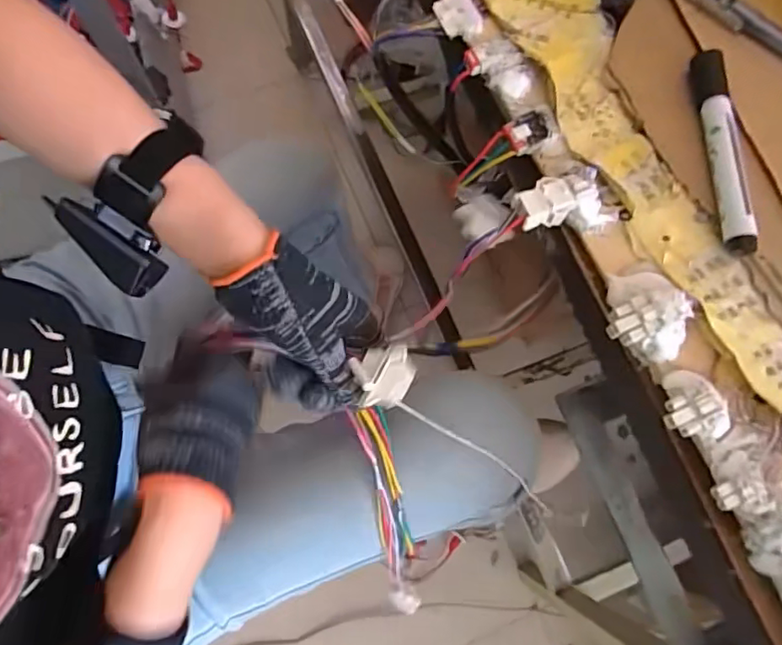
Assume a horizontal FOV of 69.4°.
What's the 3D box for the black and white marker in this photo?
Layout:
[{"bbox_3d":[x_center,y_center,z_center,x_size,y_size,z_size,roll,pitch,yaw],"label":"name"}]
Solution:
[{"bbox_3d":[0.197,-0.103,0.332,0.020,0.014,0.129,2,75,-1],"label":"black and white marker"}]

